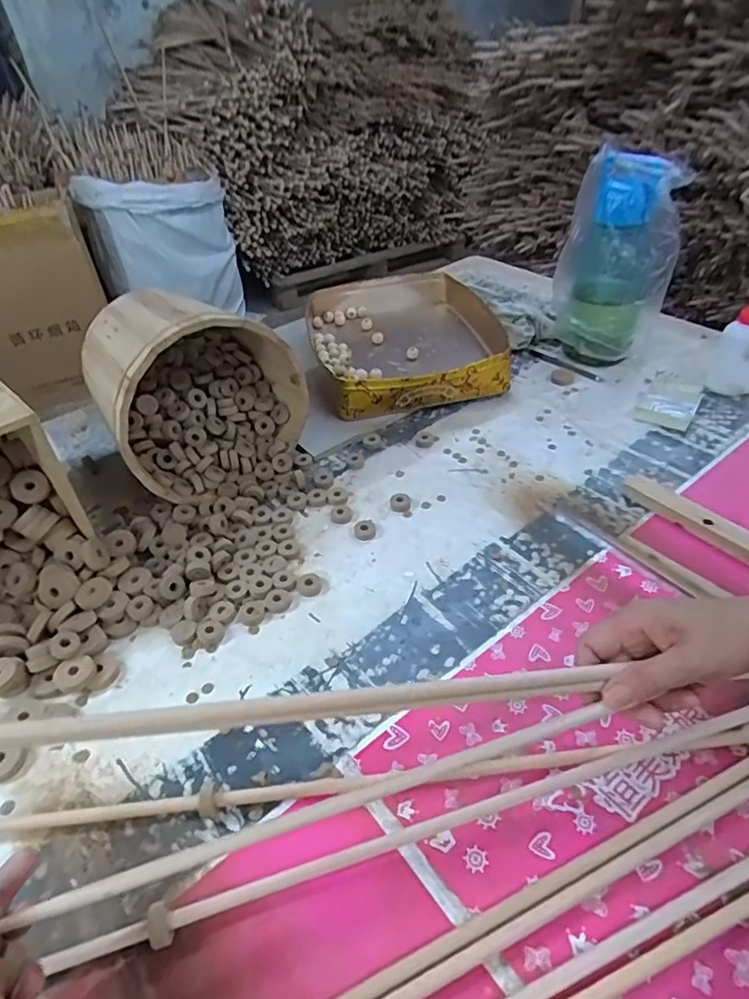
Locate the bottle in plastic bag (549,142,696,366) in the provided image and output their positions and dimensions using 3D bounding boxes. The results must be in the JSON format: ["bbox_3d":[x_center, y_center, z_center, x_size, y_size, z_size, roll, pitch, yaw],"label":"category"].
[{"bbox_3d":[0.365,-0.361,0.866,0.153,0.294,0.166,10,44,16],"label":"bottle in plastic bag"}]

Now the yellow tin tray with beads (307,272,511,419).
[{"bbox_3d":[0.047,-0.272,0.961,0.300,0.077,0.387,-10,42,-6],"label":"yellow tin tray with beads"}]

